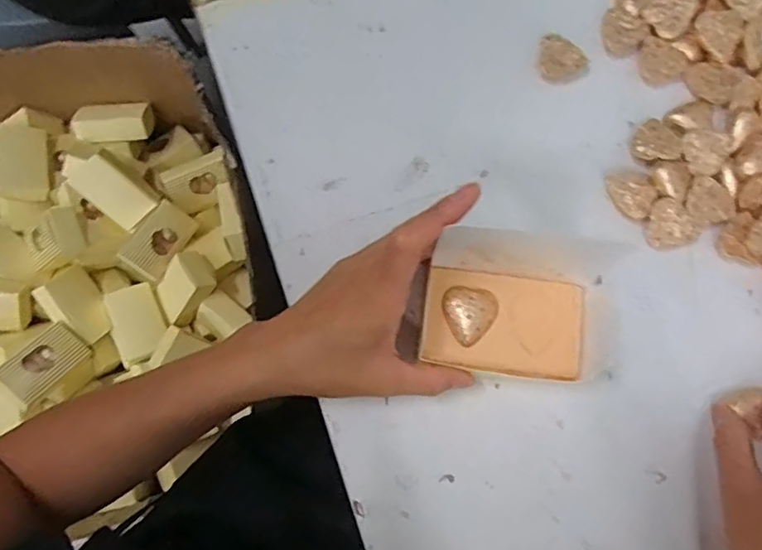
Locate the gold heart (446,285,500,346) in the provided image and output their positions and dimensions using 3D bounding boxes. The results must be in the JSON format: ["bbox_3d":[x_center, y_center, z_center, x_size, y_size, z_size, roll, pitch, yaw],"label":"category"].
[{"bbox_3d":[0.053,0.024,0.329,0.031,0.008,0.034,10,78,1],"label":"gold heart"}]

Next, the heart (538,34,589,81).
[{"bbox_3d":[0.128,-0.151,0.397,0.034,0.017,0.029,14,78,2],"label":"heart"}]

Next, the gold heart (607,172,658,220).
[{"bbox_3d":[0.166,-0.054,0.370,0.026,0.008,0.034,-44,82,-9],"label":"gold heart"}]

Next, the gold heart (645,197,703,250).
[{"bbox_3d":[0.189,-0.031,0.364,0.035,0.007,0.032,0,78,-1],"label":"gold heart"}]

